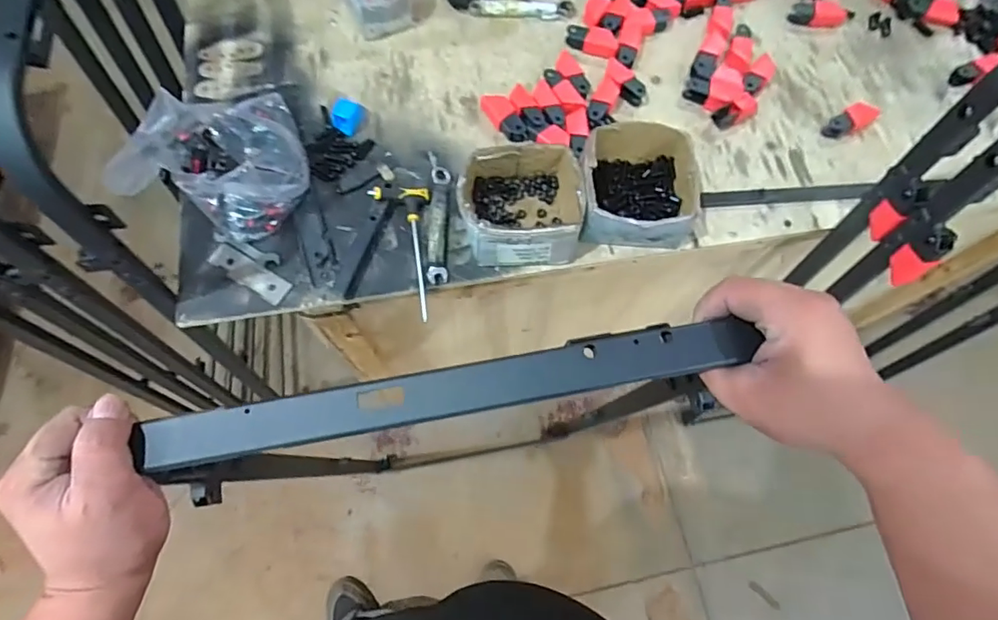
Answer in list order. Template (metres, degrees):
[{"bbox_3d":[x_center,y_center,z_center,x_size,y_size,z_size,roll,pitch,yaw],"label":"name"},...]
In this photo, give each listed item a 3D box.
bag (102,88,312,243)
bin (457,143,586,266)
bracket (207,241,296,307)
[{"bbox_3d":[-0.365,-0.199,0.697,0.241,0.110,0.190,-41,75,-16],"label":"bag"},{"bbox_3d":[0.031,-0.142,0.713,0.164,0.085,0.151,-2,69,-3],"label":"bin"},{"bbox_3d":[-0.332,-0.048,0.698,0.117,0.007,0.034,30,71,9],"label":"bracket"}]

